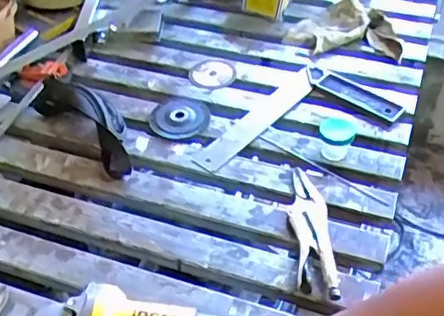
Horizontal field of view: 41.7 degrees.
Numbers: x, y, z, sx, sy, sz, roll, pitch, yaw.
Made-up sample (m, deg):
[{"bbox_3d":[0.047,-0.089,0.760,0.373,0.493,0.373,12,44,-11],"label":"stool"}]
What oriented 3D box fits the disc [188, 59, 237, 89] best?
[{"bbox_3d":[-0.016,-0.148,1.015,0.078,0.007,0.079,0,45,0],"label":"disc"}]

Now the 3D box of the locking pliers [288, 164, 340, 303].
[{"bbox_3d":[0.117,0.092,0.758,0.050,0.018,0.207,0,45,0],"label":"locking pliers"}]

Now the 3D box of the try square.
[{"bbox_3d":[0.117,-0.048,0.904,0.310,0.021,0.186,-34,54,-29],"label":"try square"}]

